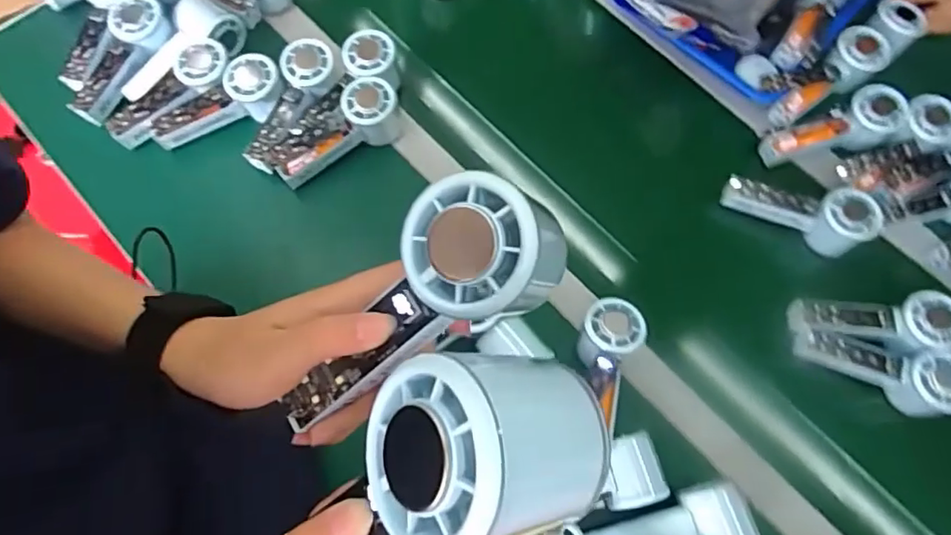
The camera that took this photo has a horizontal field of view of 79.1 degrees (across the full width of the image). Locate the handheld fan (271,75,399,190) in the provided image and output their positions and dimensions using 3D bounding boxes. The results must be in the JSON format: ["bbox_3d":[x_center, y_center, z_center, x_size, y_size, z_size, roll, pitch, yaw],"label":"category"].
[{"bbox_3d":[-0.151,-0.146,0.643,0.153,0.055,0.059,-36,77,0],"label":"handheld fan"}]

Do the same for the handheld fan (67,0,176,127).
[{"bbox_3d":[-0.401,-0.233,0.649,0.059,0.031,0.147,28,87,7],"label":"handheld fan"}]

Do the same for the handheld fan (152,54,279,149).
[{"bbox_3d":[-0.284,-0.179,0.642,0.153,0.048,0.056,-27,75,3],"label":"handheld fan"}]

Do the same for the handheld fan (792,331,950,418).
[{"bbox_3d":[0.406,0.100,0.583,0.154,0.052,0.064,18,71,25],"label":"handheld fan"}]

